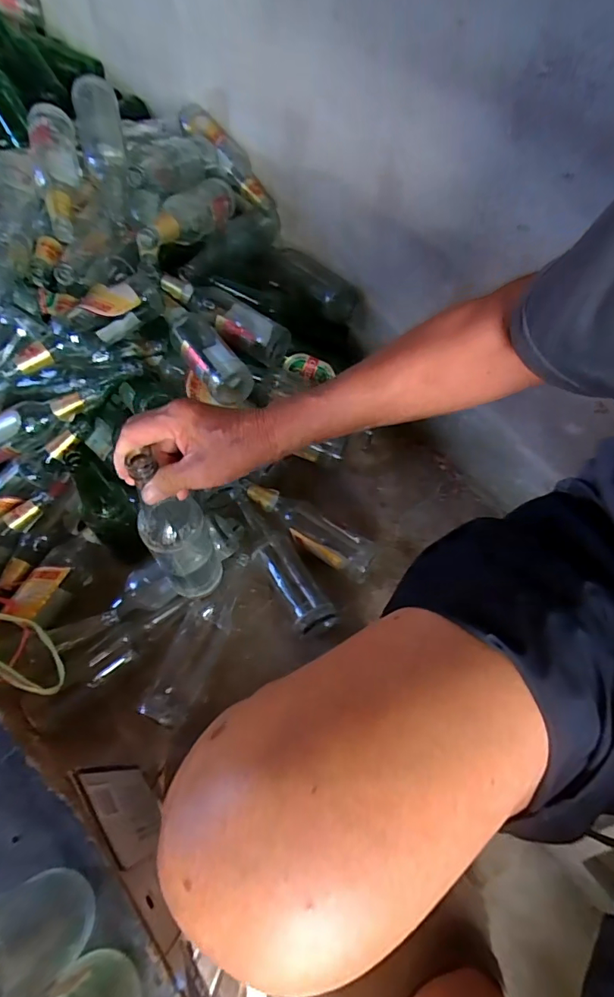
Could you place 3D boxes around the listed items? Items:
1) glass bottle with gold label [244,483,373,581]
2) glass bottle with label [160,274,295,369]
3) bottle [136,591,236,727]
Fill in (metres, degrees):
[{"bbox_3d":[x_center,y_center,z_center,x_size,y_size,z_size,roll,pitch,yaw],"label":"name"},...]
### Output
[{"bbox_3d":[0.003,0.048,0.796,0.238,0.059,0.068,31,65,15],"label":"glass bottle with gold label"},{"bbox_3d":[-0.146,-0.309,0.825,0.245,0.061,0.069,31,65,15],"label":"glass bottle with label"},{"bbox_3d":[-0.166,0.220,0.701,0.074,0.062,0.203,21,63,10],"label":"bottle"}]

